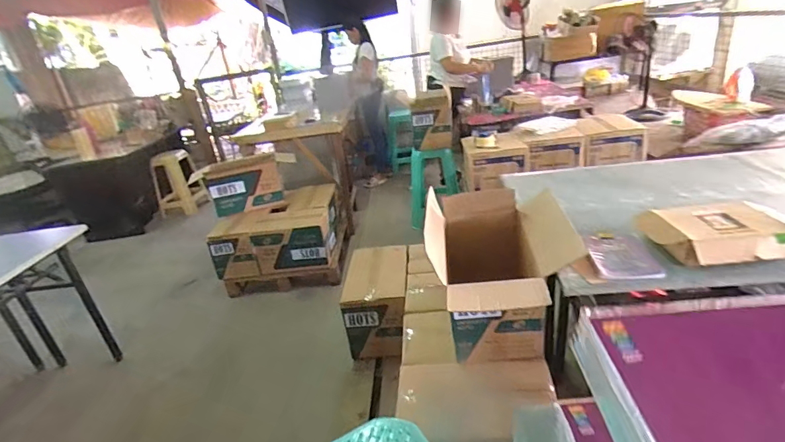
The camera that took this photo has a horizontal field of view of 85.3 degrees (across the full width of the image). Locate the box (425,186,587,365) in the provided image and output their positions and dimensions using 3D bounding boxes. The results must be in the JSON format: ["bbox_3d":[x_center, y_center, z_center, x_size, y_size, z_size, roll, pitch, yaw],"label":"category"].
[{"bbox_3d":[0.333,0.154,1.370,0.430,0.340,0.594,-7,24,4],"label":"box"}]

